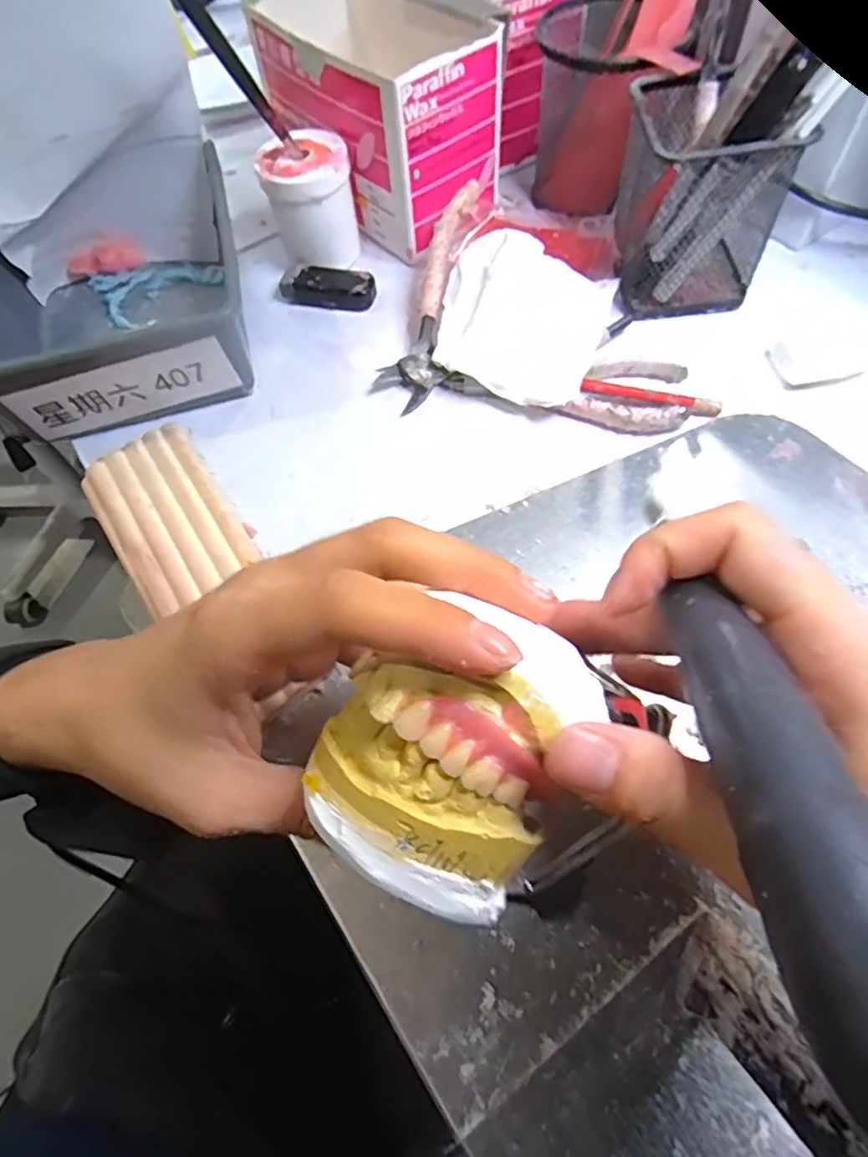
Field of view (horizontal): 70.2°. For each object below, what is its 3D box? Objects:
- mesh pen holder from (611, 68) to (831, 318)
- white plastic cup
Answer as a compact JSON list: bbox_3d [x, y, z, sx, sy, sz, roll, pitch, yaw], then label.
[{"bbox_3d":[0.145,-0.214,0.349,0.079,0.094,0.079,-1,62,4],"label":"mesh pen holder"},{"bbox_3d":[-0.077,-0.238,0.393,0.054,0.064,0.050,-14,62,-3],"label":"white plastic cup"}]

